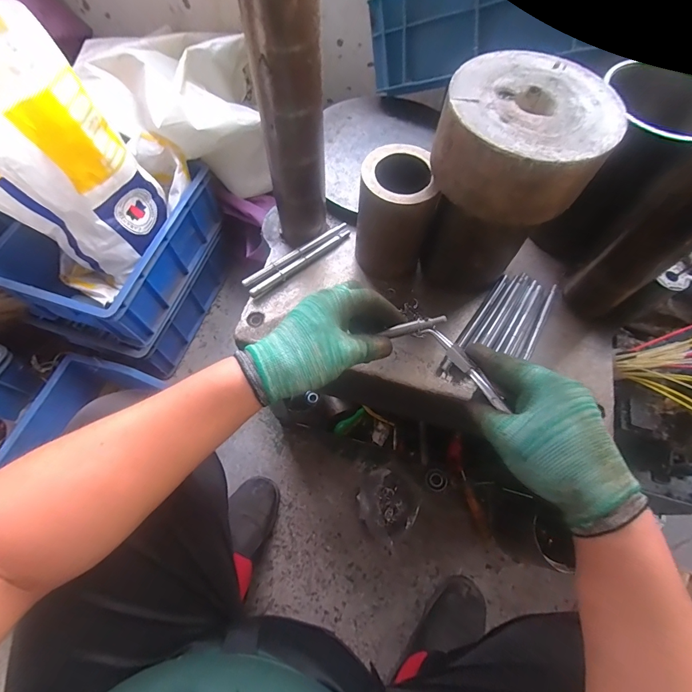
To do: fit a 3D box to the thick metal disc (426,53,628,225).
[{"bbox_3d":[0.157,-0.189,0.338,0.144,0.069,0.138,30,68,11],"label":"thick metal disc"}]

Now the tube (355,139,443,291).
[{"bbox_3d":[0.056,-0.152,0.446,0.085,0.135,0.097,7,65,1],"label":"tube"}]

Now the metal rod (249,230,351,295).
[{"bbox_3d":[-0.058,-0.114,0.489,0.163,0.006,0.010,-36,72,-17],"label":"metal rod"}]

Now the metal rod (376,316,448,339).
[{"bbox_3d":[0.065,-0.018,0.350,0.061,0.007,0.008,-16,63,23],"label":"metal rod"}]

